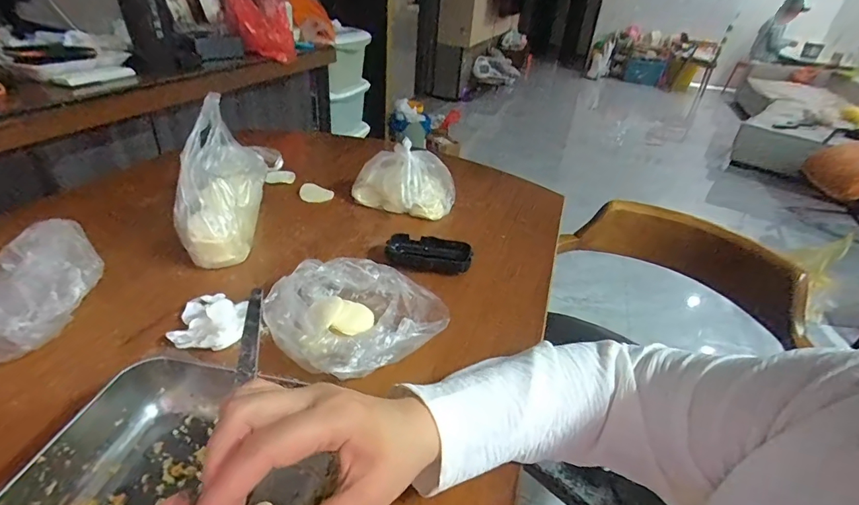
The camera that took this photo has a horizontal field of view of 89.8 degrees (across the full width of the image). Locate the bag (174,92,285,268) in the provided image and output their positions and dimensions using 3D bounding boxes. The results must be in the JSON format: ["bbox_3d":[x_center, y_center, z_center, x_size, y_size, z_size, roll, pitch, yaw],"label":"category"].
[{"bbox_3d":[-0.259,-0.106,0.552,0.086,0.134,0.202,5,33,-2],"label":"bag"}]

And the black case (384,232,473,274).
[{"bbox_3d":[-0.001,0.001,0.564,0.110,0.026,0.046,11,34,8],"label":"black case"}]

